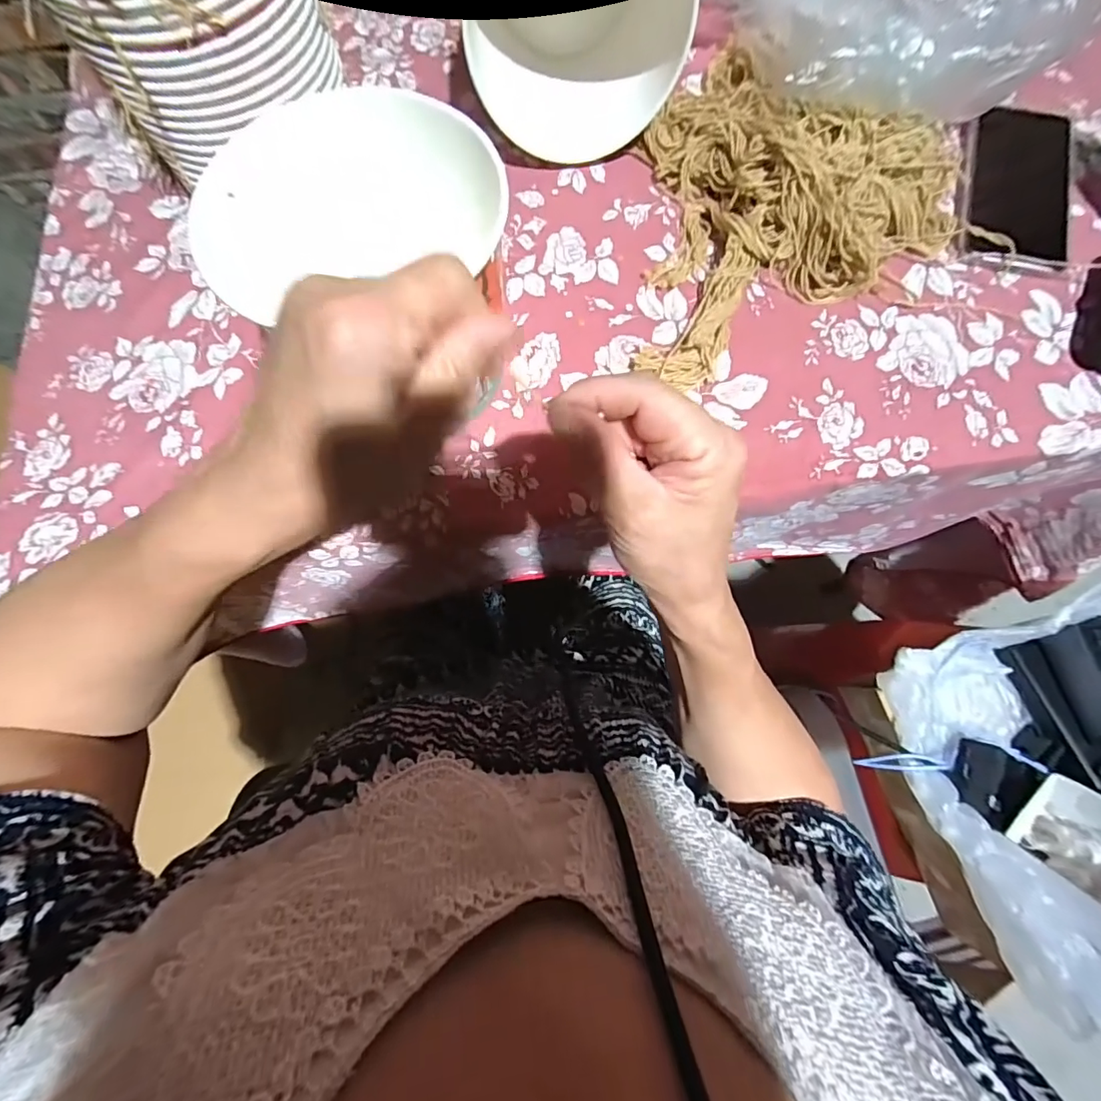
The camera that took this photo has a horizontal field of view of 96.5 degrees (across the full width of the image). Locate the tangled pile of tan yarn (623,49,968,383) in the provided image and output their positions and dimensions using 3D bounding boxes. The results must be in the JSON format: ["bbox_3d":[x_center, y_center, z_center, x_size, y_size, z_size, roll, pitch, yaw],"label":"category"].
[{"bbox_3d":[0.195,-0.272,0.386,0.251,0.053,0.337,13,75,5],"label":"tangled pile of tan yarn"}]

